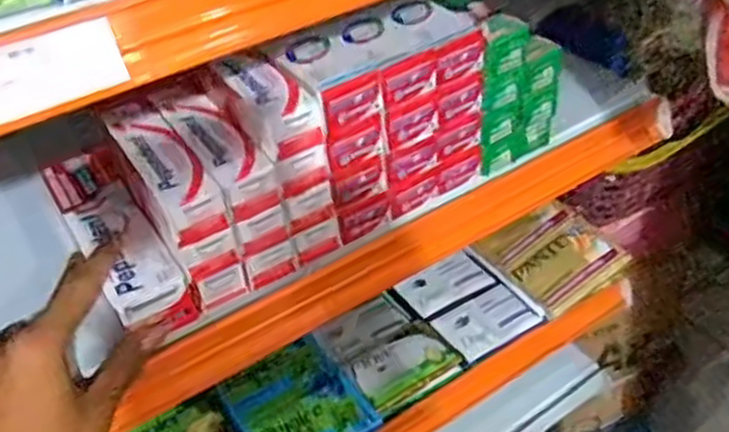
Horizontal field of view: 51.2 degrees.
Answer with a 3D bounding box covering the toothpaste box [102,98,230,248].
[{"bbox_3d":[-0.119,-0.030,0.445,0.033,0.024,0.120,-24,43,-22],"label":"toothpaste box"}]

